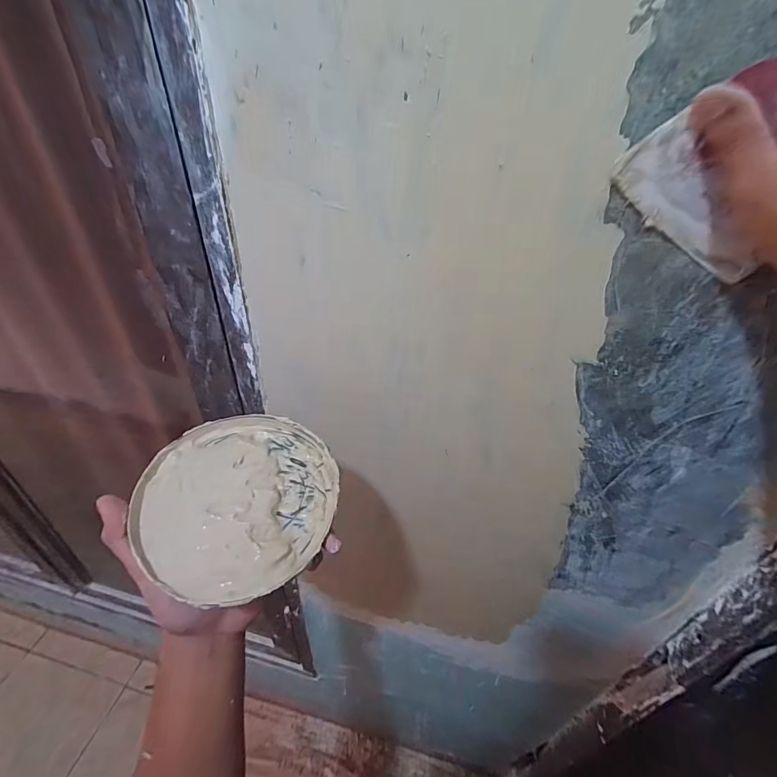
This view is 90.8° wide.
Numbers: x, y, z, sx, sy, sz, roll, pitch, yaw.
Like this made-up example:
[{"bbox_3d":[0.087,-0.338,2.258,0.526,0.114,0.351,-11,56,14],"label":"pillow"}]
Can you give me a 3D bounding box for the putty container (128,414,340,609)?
[{"bbox_3d":[-0.115,0.083,0.301,0.142,0.029,0.147,0,37,-3],"label":"putty container"}]

